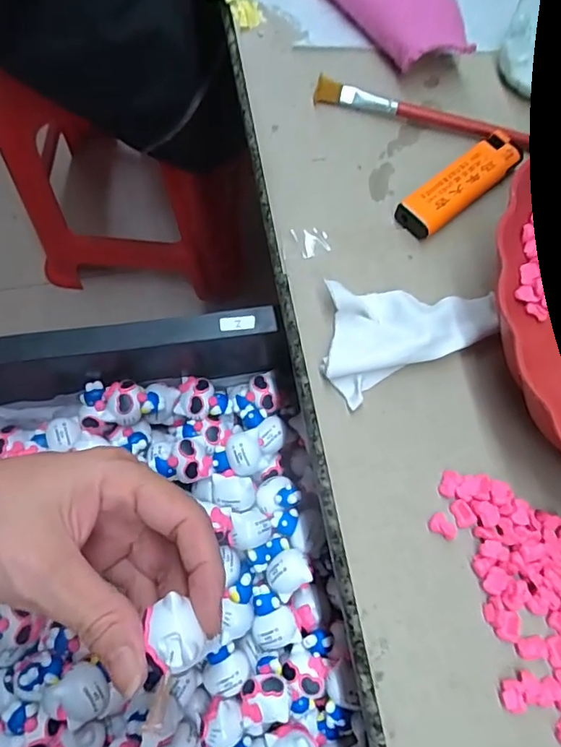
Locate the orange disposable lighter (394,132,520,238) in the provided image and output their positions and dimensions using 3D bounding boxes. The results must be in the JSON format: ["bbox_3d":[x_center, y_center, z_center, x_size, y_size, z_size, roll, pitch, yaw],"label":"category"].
[{"bbox_3d":[0.100,-0.103,0.289,0.081,0.013,0.023,-39,78,-14],"label":"orange disposable lighter"}]

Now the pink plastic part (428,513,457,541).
[{"bbox_3d":[0.073,0.069,0.236,0.013,0.004,0.009,31,73,8],"label":"pink plastic part"}]

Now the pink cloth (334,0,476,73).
[{"bbox_3d":[0.073,-0.225,0.319,0.055,0.021,0.097,-32,76,-12],"label":"pink cloth"}]

